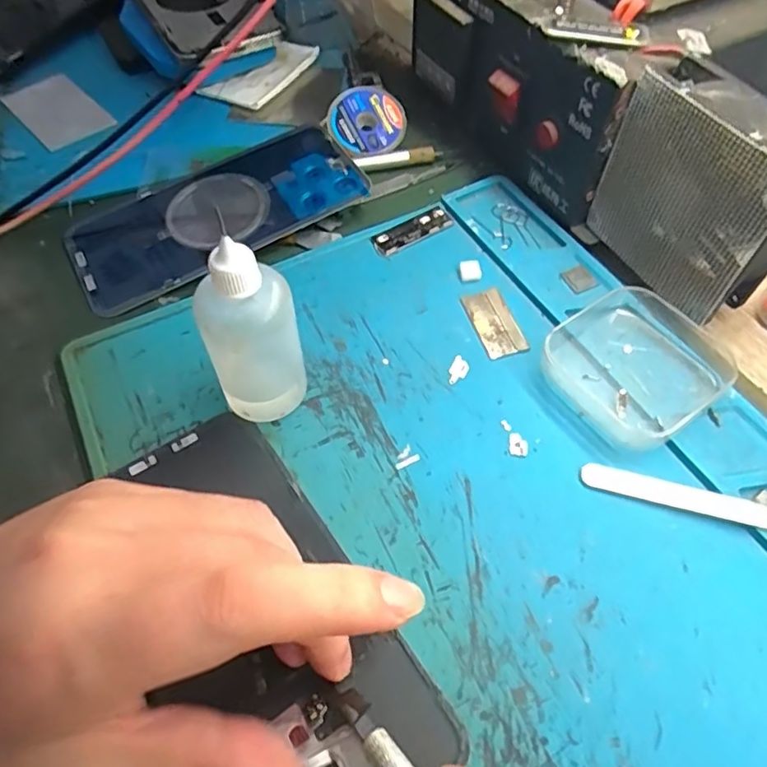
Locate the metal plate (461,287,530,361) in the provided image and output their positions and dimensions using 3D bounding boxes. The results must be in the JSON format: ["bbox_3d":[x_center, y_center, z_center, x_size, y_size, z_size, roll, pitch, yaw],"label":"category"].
[{"bbox_3d":[0.051,-0.029,0.273,0.019,0.004,0.039,-14,57,-8],"label":"metal plate"}]

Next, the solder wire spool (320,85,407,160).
[{"bbox_3d":[-0.010,-0.156,0.349,0.045,0.010,0.043,-20,85,-9],"label":"solder wire spool"}]

